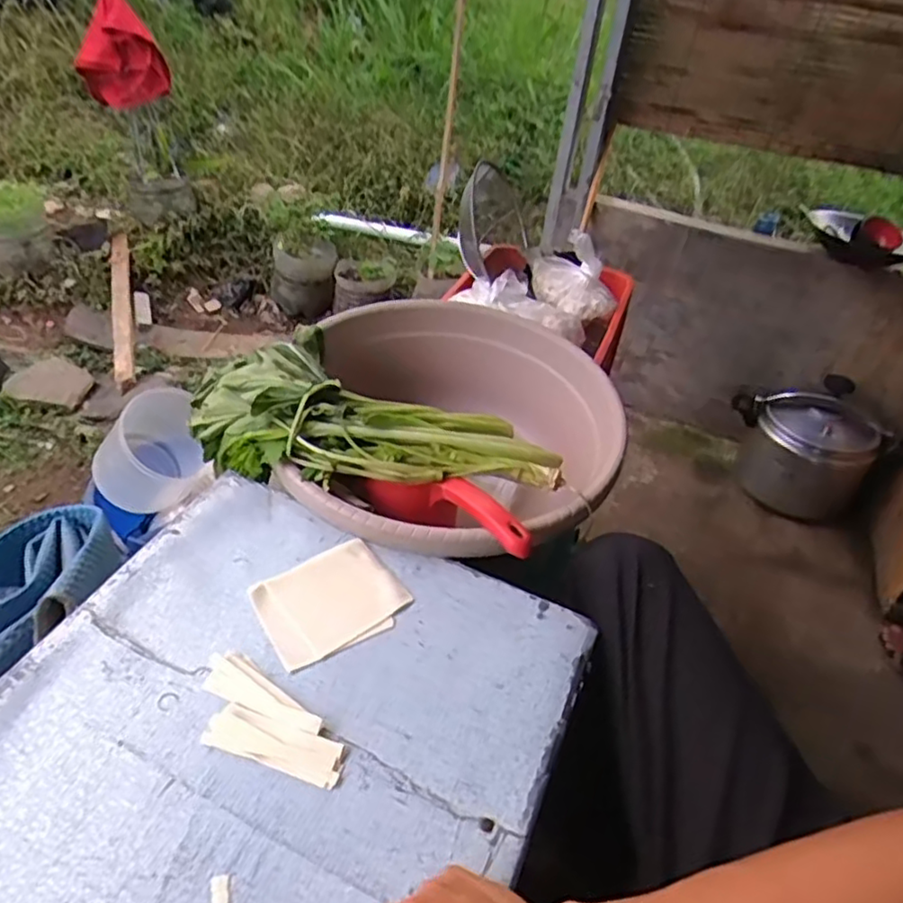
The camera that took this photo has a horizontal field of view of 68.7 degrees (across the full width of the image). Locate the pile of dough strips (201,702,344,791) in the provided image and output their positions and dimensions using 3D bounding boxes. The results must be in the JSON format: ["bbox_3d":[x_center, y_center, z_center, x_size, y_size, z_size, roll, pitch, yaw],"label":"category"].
[{"bbox_3d":[-0.132,0.219,0.494,0.104,0.008,0.033,15,40,9],"label":"pile of dough strips"}]

